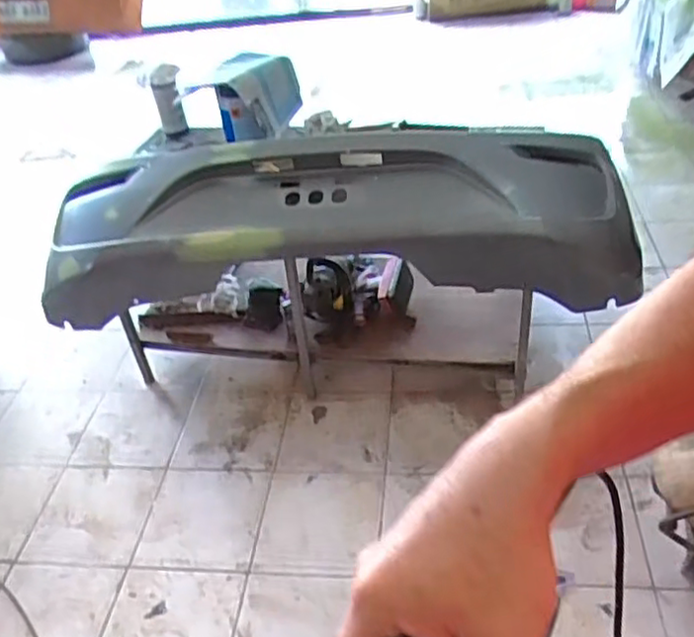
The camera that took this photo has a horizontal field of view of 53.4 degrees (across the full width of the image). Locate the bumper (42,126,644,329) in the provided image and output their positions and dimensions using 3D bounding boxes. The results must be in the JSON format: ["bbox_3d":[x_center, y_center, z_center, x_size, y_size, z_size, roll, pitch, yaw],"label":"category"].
[{"bbox_3d":[-0.052,-0.236,1.750,1.432,0.339,0.541,-1,39,8],"label":"bumper"}]

